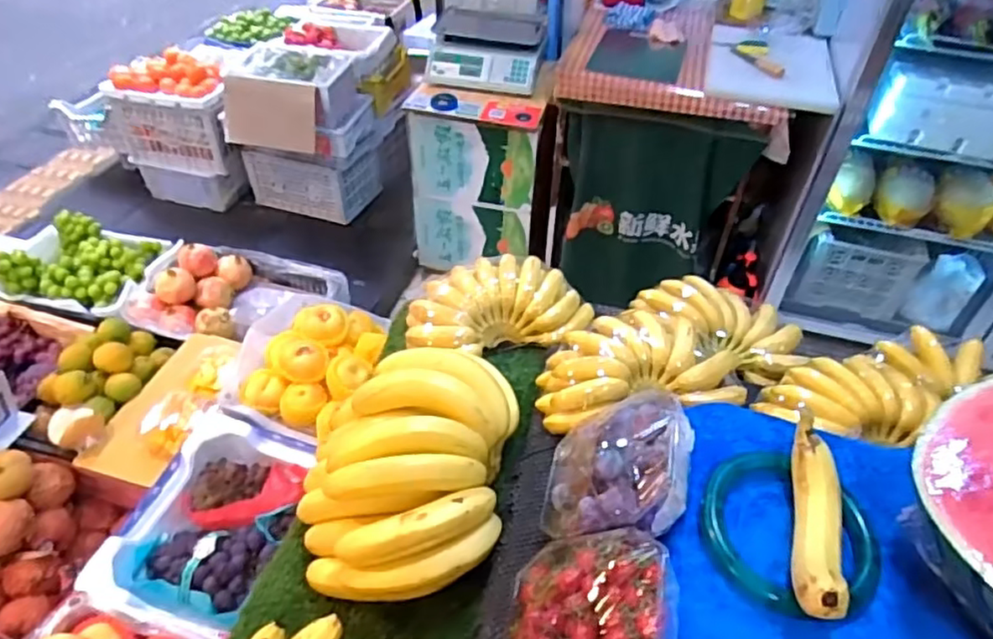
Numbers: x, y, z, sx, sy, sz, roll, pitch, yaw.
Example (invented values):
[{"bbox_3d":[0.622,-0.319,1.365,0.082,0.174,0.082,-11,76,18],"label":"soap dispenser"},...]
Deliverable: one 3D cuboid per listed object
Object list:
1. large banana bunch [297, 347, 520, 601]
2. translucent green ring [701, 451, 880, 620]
[{"bbox_3d":[-0.094,0.150,0.657,0.206,0.108,0.250,9,45,7],"label":"large banana bunch"},{"bbox_3d":[0.241,0.171,0.532,0.138,0.015,0.137,1,44,-1],"label":"translucent green ring"}]

